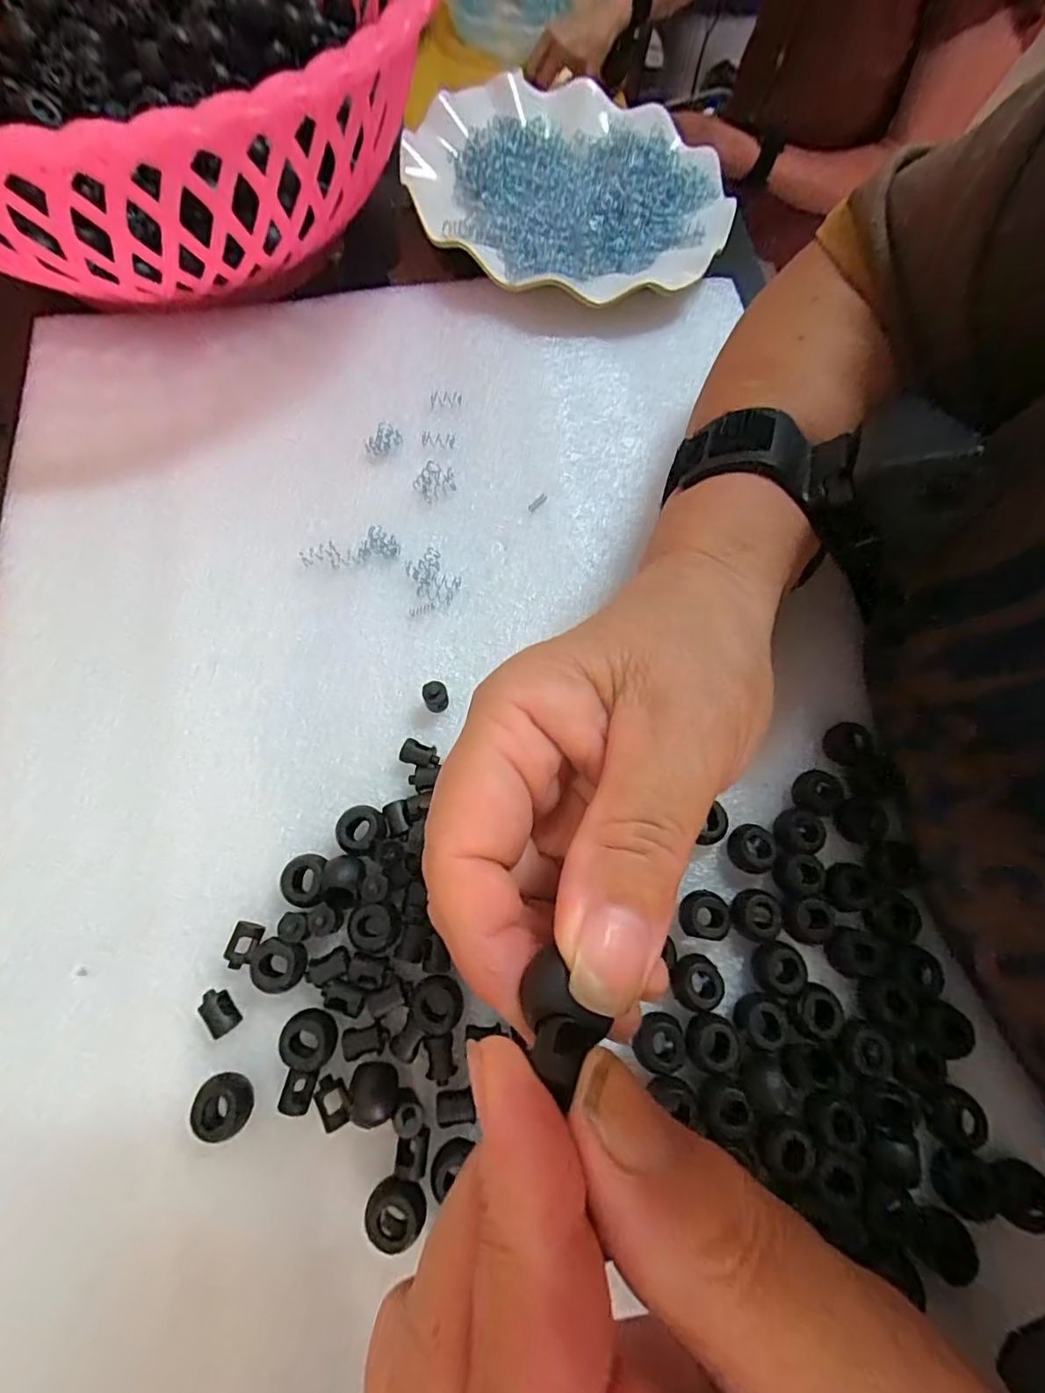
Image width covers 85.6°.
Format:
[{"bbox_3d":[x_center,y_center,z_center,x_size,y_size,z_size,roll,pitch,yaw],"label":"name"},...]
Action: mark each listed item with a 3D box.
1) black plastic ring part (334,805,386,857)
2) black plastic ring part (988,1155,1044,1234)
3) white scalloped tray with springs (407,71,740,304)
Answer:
[{"bbox_3d":[-0.059,0.050,0.208,0.017,0.012,0.018,1,71,-3],"label":"black plastic ring part"},{"bbox_3d":[0.159,0.158,0.179,0.016,0.007,0.017,1,71,-3],"label":"black plastic ring part"},{"bbox_3d":[0.031,-0.298,0.320,0.186,0.021,0.193,-41,78,-15],"label":"white scalloped tray with springs"}]

